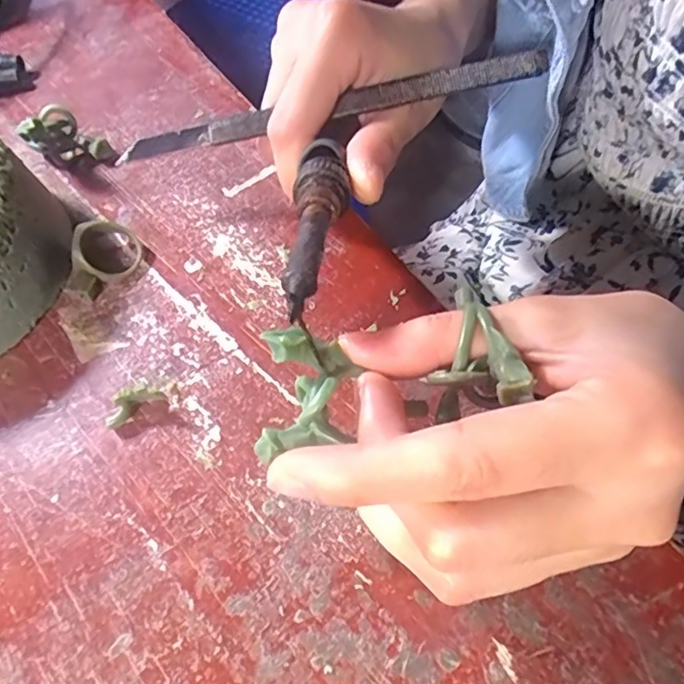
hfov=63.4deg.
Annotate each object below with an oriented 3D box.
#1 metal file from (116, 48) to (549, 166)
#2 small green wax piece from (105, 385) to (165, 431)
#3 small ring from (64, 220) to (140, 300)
[{"bbox_3d":[-0.007,-0.089,0.211,0.163,0.008,0.006,-10,58,6],"label":"metal file"},{"bbox_3d":[-0.072,0.020,0.188,0.020,0.012,0.007,-40,66,-21],"label":"small green wax piece"},{"bbox_3d":[-0.093,-0.033,0.217,0.021,0.017,0.032,2,59,2],"label":"small ring"}]

